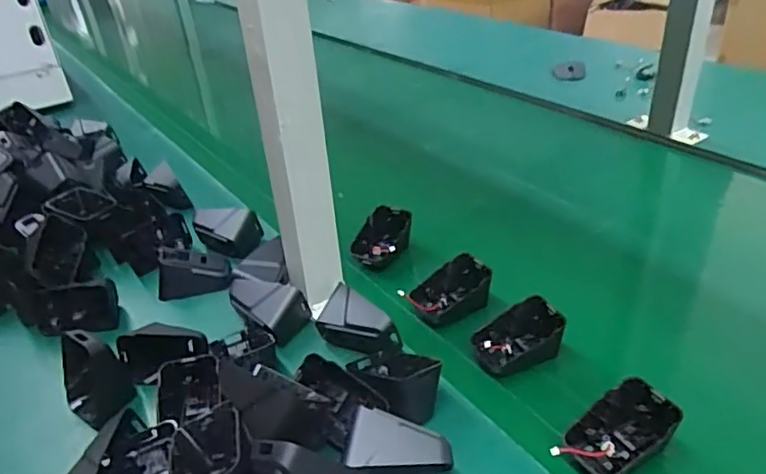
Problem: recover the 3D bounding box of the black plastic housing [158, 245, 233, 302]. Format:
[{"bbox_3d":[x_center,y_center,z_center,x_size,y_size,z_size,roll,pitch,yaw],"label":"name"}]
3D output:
[{"bbox_3d":[-0.186,0.033,0.589,0.072,0.037,0.037,-8,32,-4],"label":"black plastic housing"}]

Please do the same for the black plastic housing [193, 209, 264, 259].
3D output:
[{"bbox_3d":[-0.168,-0.009,0.640,0.062,0.042,0.043,9,34,22],"label":"black plastic housing"}]

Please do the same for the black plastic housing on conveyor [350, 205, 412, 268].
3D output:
[{"bbox_3d":[0.001,0.002,0.648,0.052,0.042,0.067,10,35,24],"label":"black plastic housing on conveyor"}]

